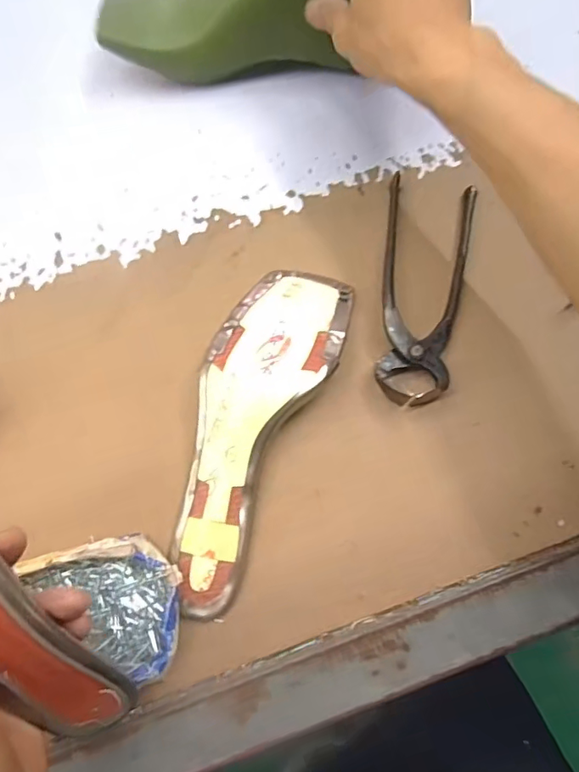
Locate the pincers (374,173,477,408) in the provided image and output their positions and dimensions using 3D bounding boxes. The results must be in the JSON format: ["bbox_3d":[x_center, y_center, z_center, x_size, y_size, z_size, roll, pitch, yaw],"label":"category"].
[{"bbox_3d":[0.093,-0.067,0.355,0.060,0.021,0.164,6,75,3],"label":"pincers"}]

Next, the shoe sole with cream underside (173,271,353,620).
[{"bbox_3d":[-0.028,0.022,0.330,0.074,0.031,0.223,22,76,7],"label":"shoe sole with cream underside"}]

